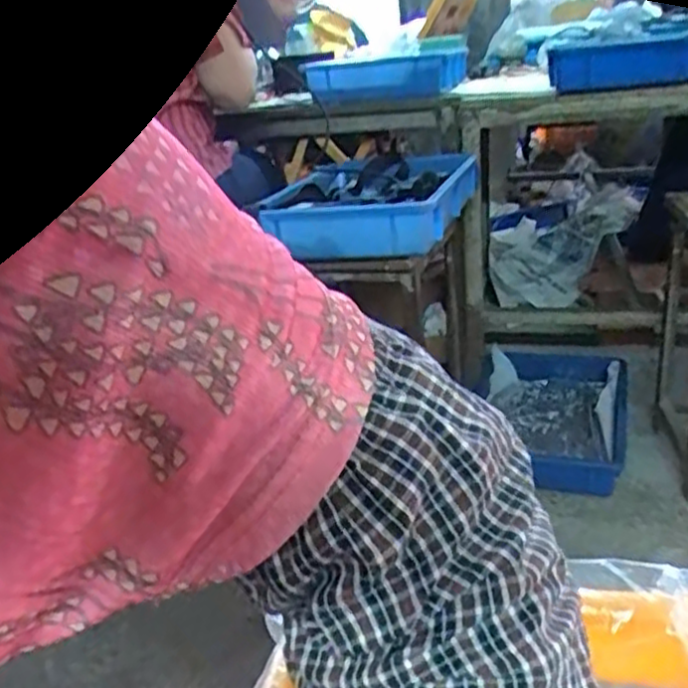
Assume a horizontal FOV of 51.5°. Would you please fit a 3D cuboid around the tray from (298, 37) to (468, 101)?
[{"bbox_3d":[0.108,-0.612,1.583,0.290,0.089,0.427,0,24,14],"label":"tray"}]

